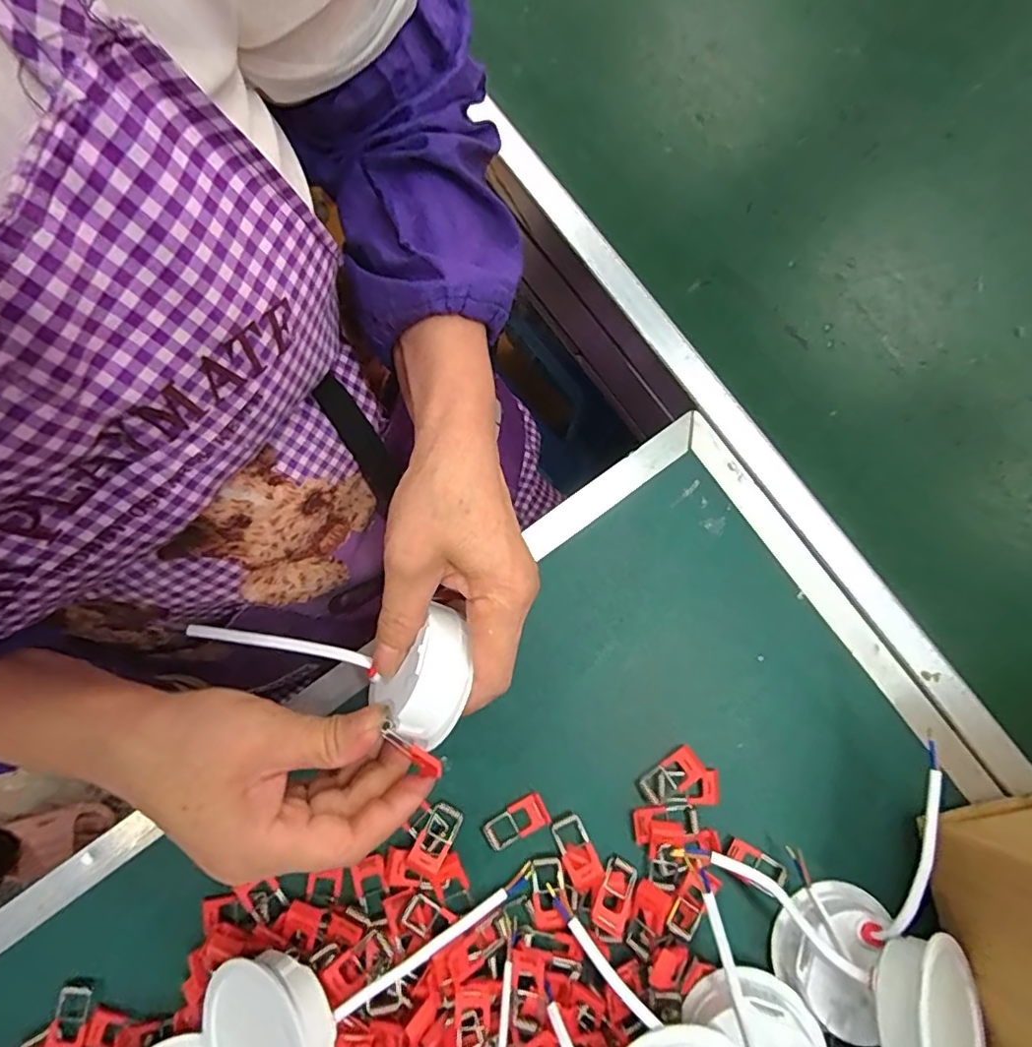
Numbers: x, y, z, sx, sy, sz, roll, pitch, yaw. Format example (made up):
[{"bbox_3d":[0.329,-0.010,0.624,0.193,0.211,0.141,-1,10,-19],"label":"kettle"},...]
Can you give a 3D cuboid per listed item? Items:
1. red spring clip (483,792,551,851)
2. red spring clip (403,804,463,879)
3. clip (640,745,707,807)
[{"bbox_3d":[0.000,0.169,0.312,0.037,0.004,0.019,-28,83,-6],"label":"red spring clip"},{"bbox_3d":[-0.045,0.176,0.305,0.018,0.009,0.037,31,81,3],"label":"red spring clip"},{"bbox_3d":[0.089,0.145,0.316,0.037,0.005,0.019,-34,84,-7],"label":"clip"}]

